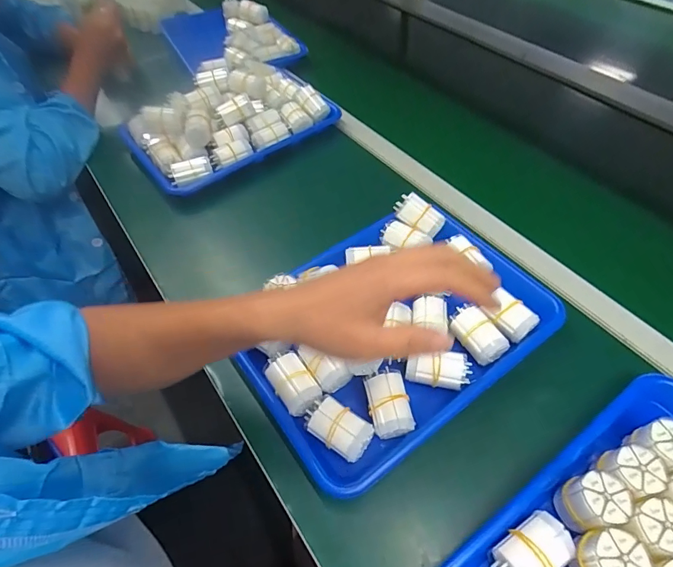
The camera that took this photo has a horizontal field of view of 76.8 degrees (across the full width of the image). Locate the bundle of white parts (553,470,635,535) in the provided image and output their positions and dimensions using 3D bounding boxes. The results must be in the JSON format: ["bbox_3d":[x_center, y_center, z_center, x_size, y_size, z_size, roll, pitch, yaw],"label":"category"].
[{"bbox_3d":[0.210,0.184,0.354,0.044,0.059,0.037,-10,53,-5],"label":"bundle of white parts"}]

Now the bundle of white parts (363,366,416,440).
[{"bbox_3d":[0.050,0.119,0.421,0.038,0.038,0.059,-11,53,-6],"label":"bundle of white parts"}]

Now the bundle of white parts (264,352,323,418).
[{"bbox_3d":[-0.044,0.103,0.437,0.039,0.030,0.068,-27,56,-17],"label":"bundle of white parts"}]

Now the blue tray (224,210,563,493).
[{"bbox_3d":[0.059,0.042,0.477,0.322,0.040,0.245,-32,58,-20],"label":"blue tray"}]

